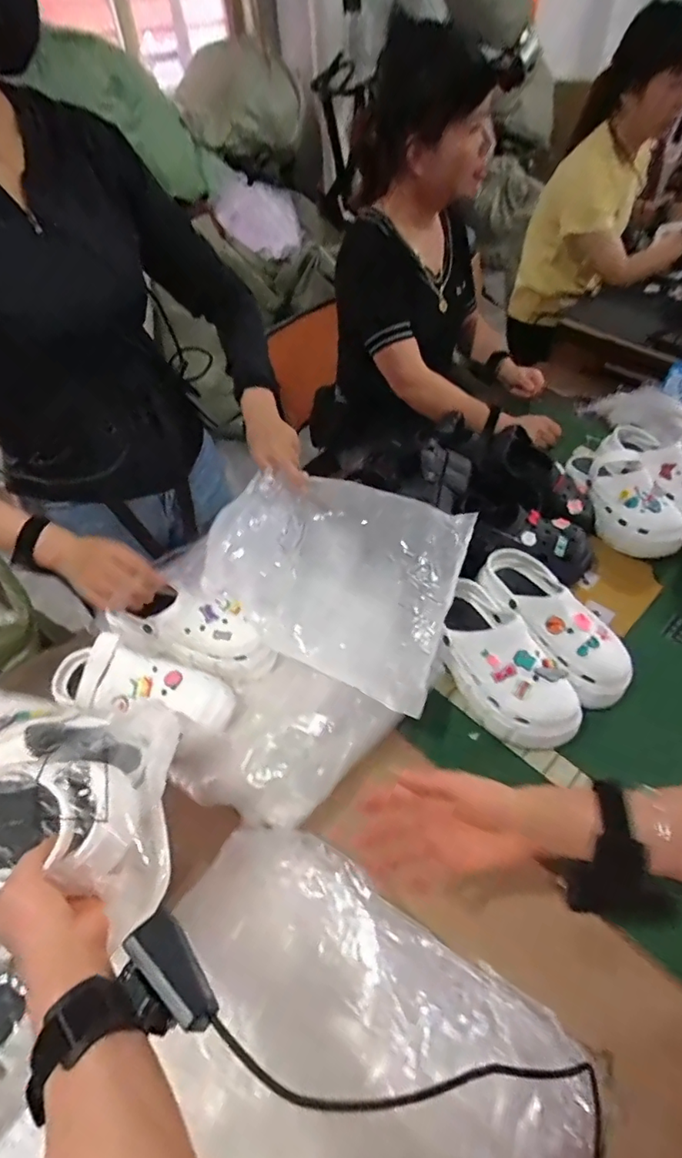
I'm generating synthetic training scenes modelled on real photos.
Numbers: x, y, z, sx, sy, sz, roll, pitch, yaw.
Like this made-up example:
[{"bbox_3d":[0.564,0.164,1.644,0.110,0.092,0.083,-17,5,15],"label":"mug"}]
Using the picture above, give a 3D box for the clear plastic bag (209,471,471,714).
[{"bbox_3d":[-0.005,-0.024,0.695,0.325,0.036,0.290,24,63,-1],"label":"clear plastic bag"}]

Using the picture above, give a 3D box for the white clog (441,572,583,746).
[{"bbox_3d":[0.212,0.110,0.705,0.121,0.089,0.244,-26,53,-17],"label":"white clog"}]

